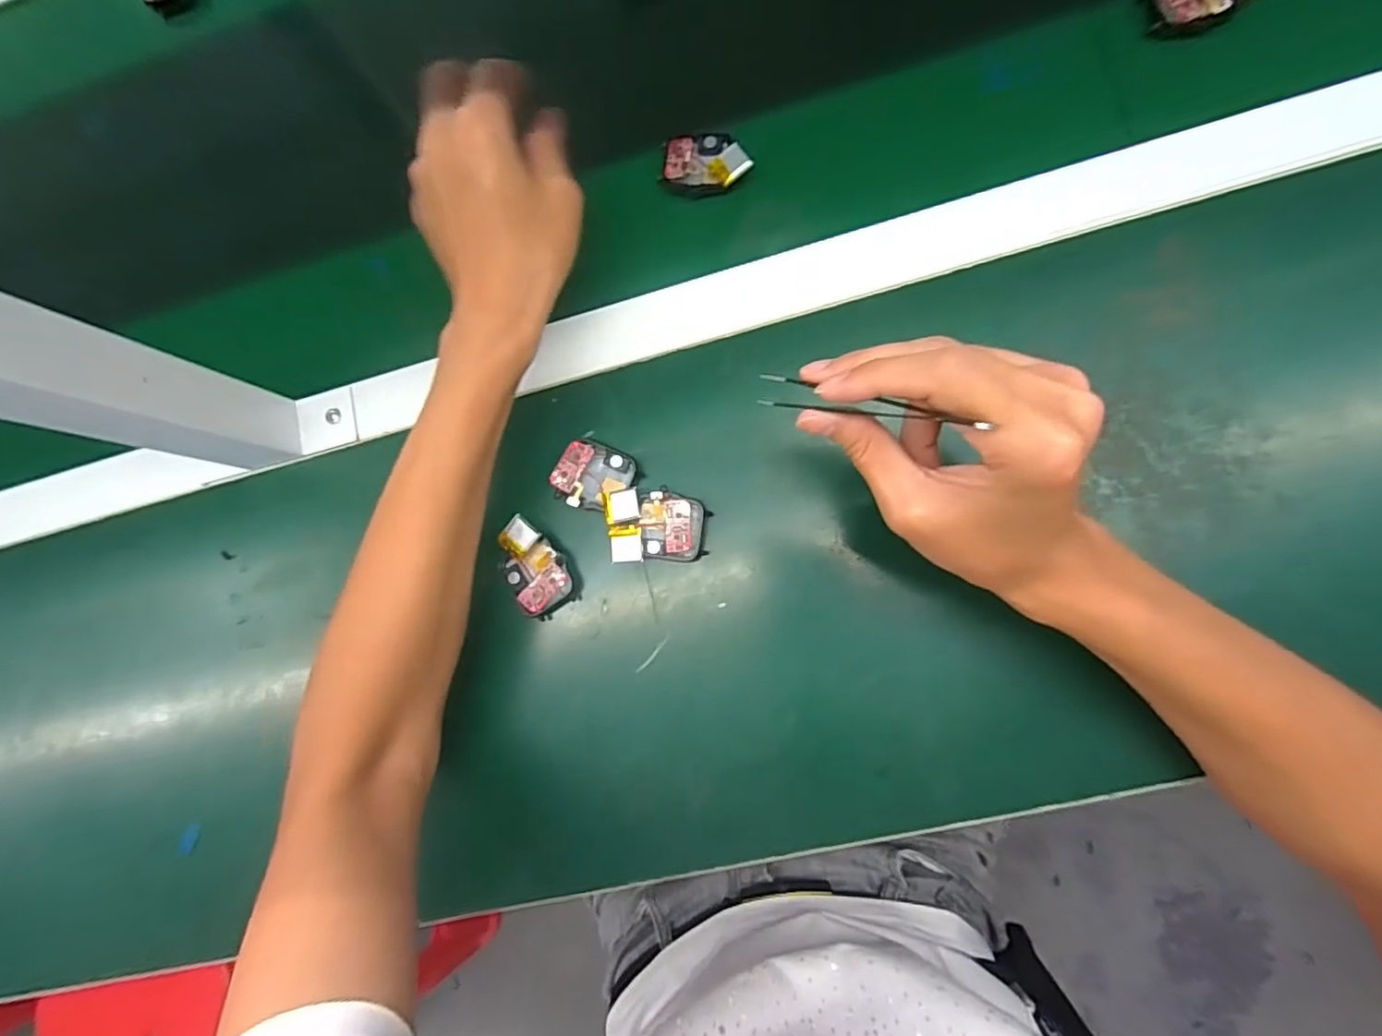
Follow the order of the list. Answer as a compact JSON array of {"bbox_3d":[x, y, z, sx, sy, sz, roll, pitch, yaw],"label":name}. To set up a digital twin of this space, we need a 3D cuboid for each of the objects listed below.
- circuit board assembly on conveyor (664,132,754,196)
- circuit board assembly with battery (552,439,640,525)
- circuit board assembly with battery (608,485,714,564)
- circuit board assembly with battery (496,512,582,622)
[{"bbox_3d":[0.010,-0.223,0.371,0.053,0.012,0.034,0,85,10],"label":"circuit board assembly on conveyor"},{"bbox_3d":[-0.052,-0.021,0.357,0.054,0.019,0.038,25,89,12],"label":"circuit board assembly with battery"},{"bbox_3d":[-0.018,0.006,0.352,0.054,0.018,0.040,-2,84,10],"label":"circuit board assembly with battery"},{"bbox_3d":[-0.094,0.030,0.356,0.035,0.019,0.056,-31,80,6],"label":"circuit board assembly with battery"}]

